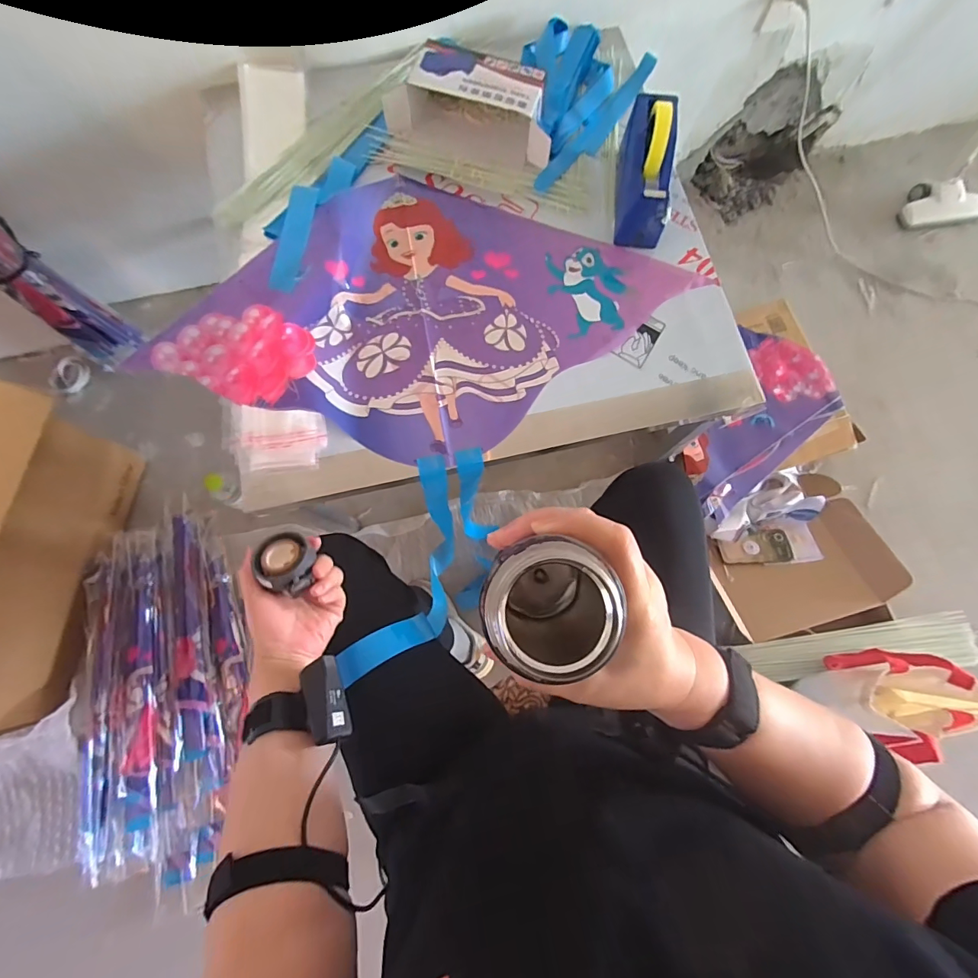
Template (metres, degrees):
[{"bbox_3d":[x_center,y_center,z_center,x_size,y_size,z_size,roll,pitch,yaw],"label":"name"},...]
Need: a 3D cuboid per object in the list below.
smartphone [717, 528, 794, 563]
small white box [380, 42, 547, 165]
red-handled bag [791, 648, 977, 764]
[{"bbox_3d":[0.624,0.136,1.048,0.160,0.016,0.075,-6,78,-3],"label":"smartphone"},{"bbox_3d":[-0.025,-0.638,0.753,0.278,0.072,0.140,15,78,2],"label":"small white box"},{"bbox_3d":[0.737,0.385,0.834,0.221,0.246,0.159,-11,78,-4],"label":"red-handled bag"}]

